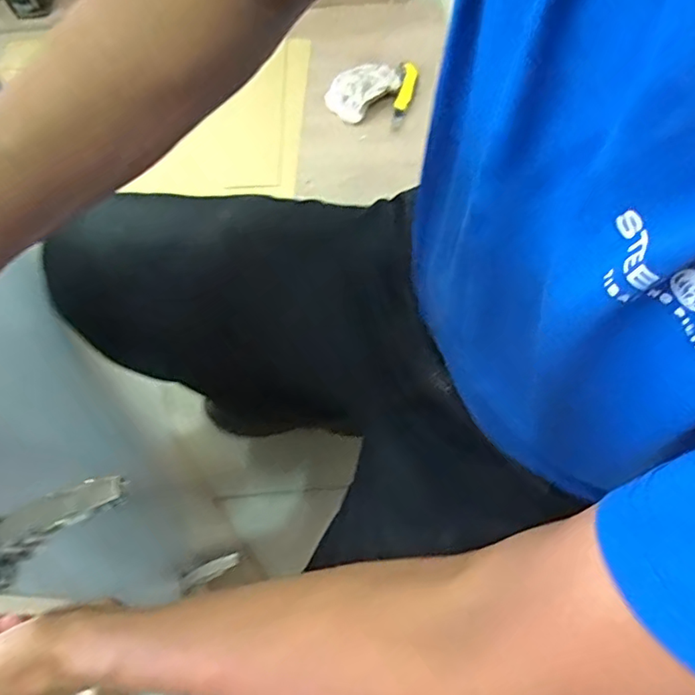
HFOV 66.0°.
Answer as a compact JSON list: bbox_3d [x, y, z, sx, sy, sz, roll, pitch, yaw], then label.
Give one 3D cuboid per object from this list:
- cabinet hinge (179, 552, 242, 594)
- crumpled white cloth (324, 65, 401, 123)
[{"bbox_3d":[-0.171,0.279,0.670,0.076,0.013,0.019,-21,65,-21],"label":"cabinet hinge"},{"bbox_3d":[0.041,-0.543,1.130,0.168,0.038,0.101,-34,68,-13],"label":"crumpled white cloth"}]

